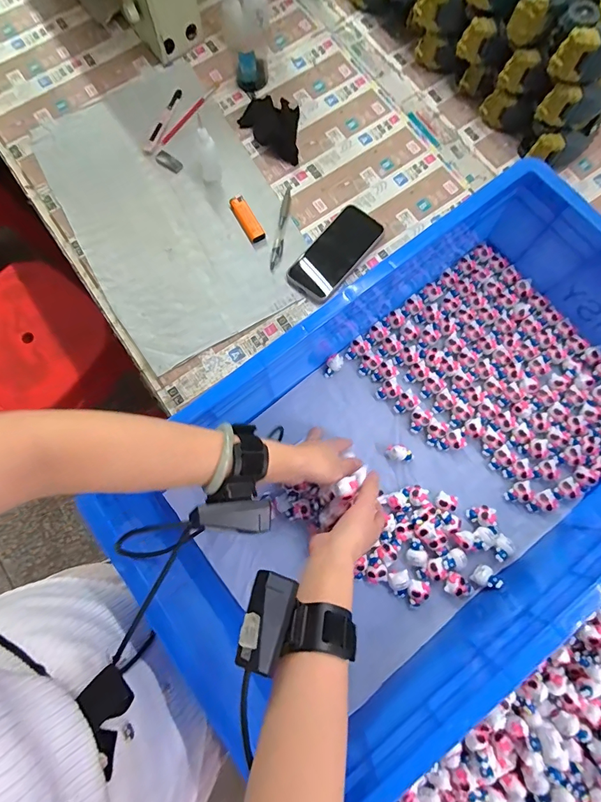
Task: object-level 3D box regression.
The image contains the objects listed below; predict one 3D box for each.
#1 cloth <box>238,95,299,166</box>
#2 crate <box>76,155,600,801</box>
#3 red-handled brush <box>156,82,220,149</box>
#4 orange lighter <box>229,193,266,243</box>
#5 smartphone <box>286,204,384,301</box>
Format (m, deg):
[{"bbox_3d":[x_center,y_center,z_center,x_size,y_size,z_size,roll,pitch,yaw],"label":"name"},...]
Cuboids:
[{"bbox_3d":[-0.037,-0.456,0.663,0.127,0.012,0.087,37,82,7],"label":"cloth"},{"bbox_3d":[0.158,0.053,0.480,0.614,0.159,0.390,-38,82,-7],"label":"crate"},{"bbox_3d":[-0.188,-0.485,0.676,0.014,0.006,0.164,36,81,6],"label":"red-handled brush"},{"bbox_3d":[-0.084,-0.284,0.624,0.026,0.014,0.082,-29,80,-4],"label":"orange lighter"},{"bbox_3d":[0.055,-0.228,0.618,0.077,0.015,0.162,39,82,7],"label":"smartphone"}]

